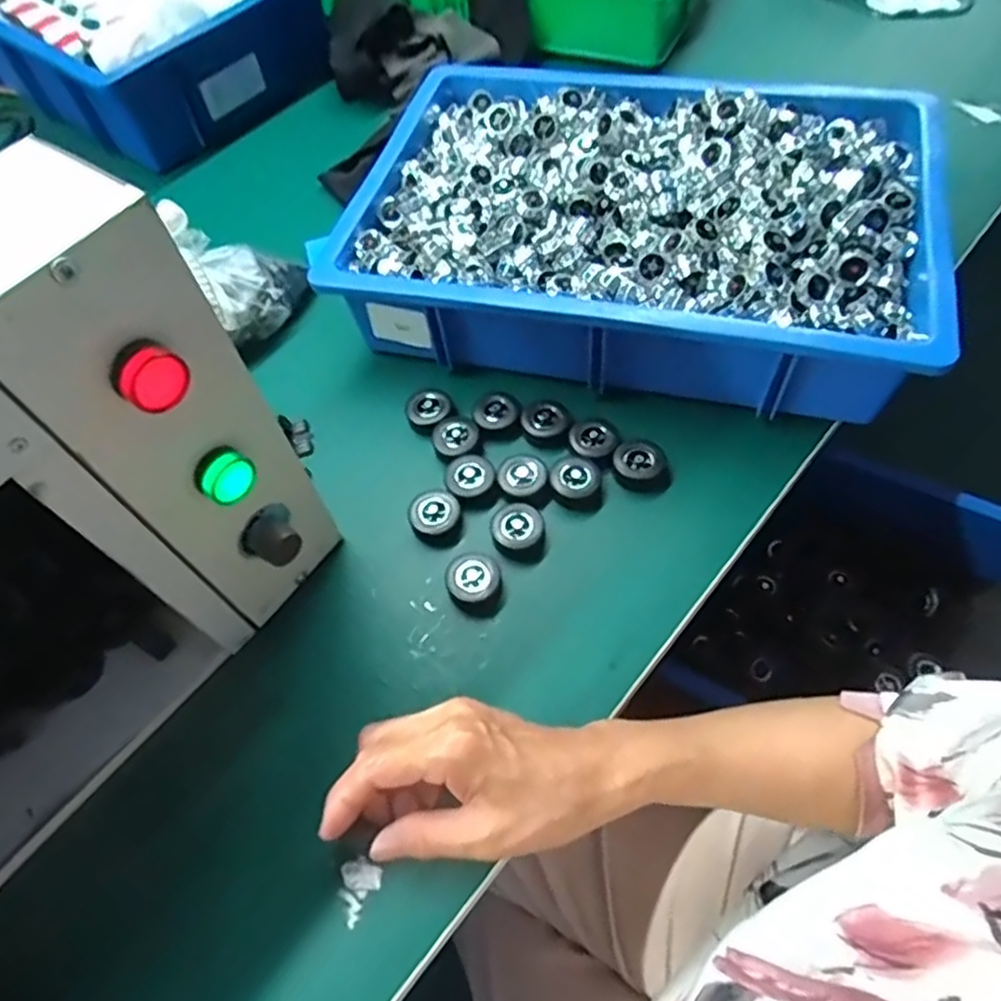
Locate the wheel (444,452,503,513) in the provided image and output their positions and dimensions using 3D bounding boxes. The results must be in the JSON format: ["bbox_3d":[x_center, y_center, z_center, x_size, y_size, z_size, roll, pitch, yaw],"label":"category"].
[{"bbox_3d":[-0.021,-0.014,0.515,0.034,0.022,0.040,-26,62,-11],"label":"wheel"}]

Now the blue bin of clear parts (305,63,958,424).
[{"bbox_3d":[0.105,-0.239,0.574,0.456,0.105,0.306,12,62,11],"label":"blue bin of clear parts"}]

